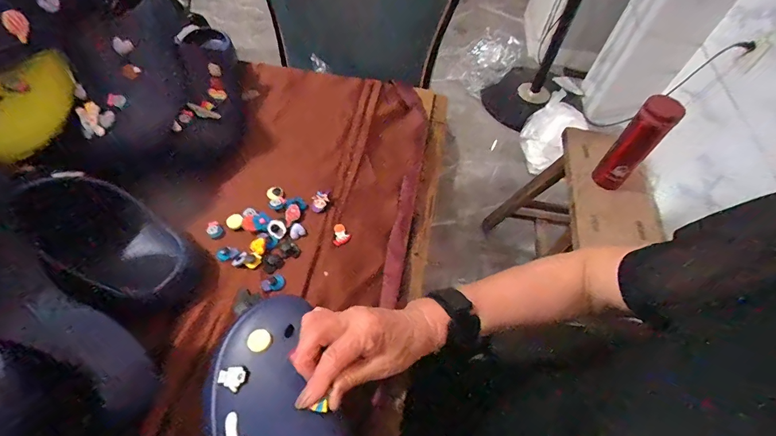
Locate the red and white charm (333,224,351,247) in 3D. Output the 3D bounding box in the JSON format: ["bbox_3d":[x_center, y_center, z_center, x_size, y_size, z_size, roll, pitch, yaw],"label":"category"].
[{"bbox_3d":[-0.063,0.021,0.481,0.023,0.004,0.030,-30,63,-21],"label":"red and white charm"}]

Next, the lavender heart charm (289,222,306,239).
[{"bbox_3d":[-0.118,0.015,0.474,0.019,0.007,0.016,-26,62,-20],"label":"lavender heart charm"}]

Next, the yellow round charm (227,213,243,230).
[{"bbox_3d":[-0.198,0.005,0.476,0.021,0.006,0.021,2,56,-3],"label":"yellow round charm"}]

